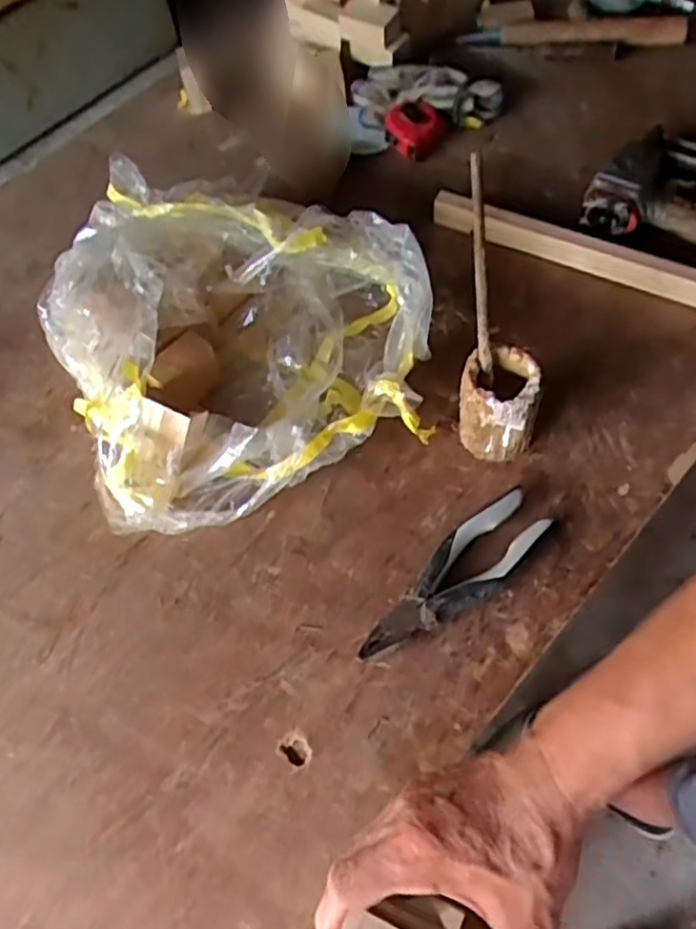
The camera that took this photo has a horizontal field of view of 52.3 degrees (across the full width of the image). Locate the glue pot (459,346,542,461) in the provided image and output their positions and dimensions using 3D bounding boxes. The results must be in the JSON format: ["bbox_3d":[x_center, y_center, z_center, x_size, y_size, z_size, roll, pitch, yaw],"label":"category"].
[{"bbox_3d":[0.132,-0.051,0.623,0.068,0.094,0.059,14,62,11],"label":"glue pot"}]

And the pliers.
[{"bbox_3d":[0.086,0.092,0.579,0.189,0.025,0.054,-37,66,-14],"label":"pliers"}]

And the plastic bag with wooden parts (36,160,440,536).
[{"bbox_3d":[-0.101,-0.144,0.669,0.328,0.132,0.342,-18,61,-6],"label":"plastic bag with wooden parts"}]

